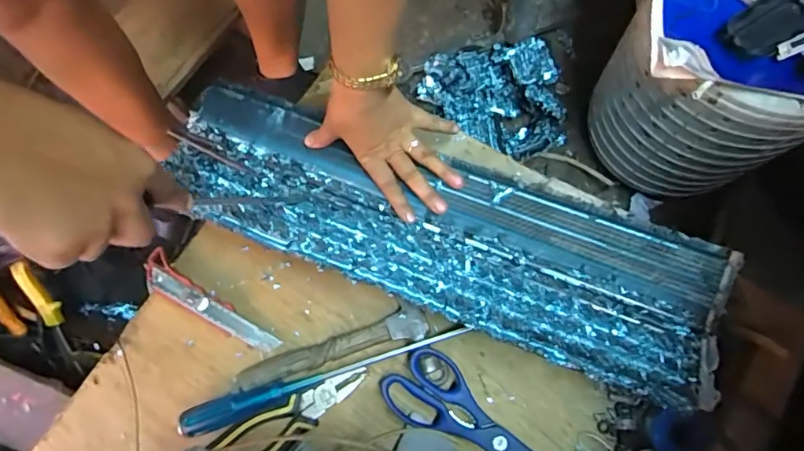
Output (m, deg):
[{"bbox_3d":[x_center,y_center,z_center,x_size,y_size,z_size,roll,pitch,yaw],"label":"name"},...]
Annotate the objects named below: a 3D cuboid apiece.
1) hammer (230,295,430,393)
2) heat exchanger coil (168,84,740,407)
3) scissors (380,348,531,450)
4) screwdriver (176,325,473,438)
[{"bbox_3d":[-0.074,0.121,0.493,0.198,0.025,0.050,-17,75,-3],"label":"hammer"},{"bbox_3d":[0.012,-0.003,0.490,0.565,0.031,0.149,21,76,14],"label":"heat exchanger coil"},{"bbox_3d":[0.067,0.202,0.462,0.071,0.022,0.191,-43,78,-10],"label":"scissors"},{"bbox_3d":[-0.072,0.148,0.479,0.284,0.028,0.025,-17,75,-3],"label":"screwdriver"}]

